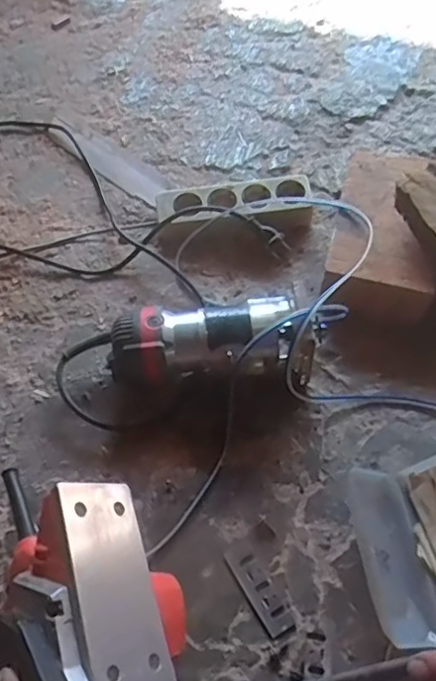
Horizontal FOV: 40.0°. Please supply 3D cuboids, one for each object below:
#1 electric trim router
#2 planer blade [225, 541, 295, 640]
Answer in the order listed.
[{"bbox_3d":[-0.007,0.005,0.637,0.216,0.086,0.079,-4,57,-3],"label":"electric trim router"},{"bbox_3d":[0.037,0.225,0.547,0.026,0.004,0.083,-26,61,-17],"label":"planer blade"}]

